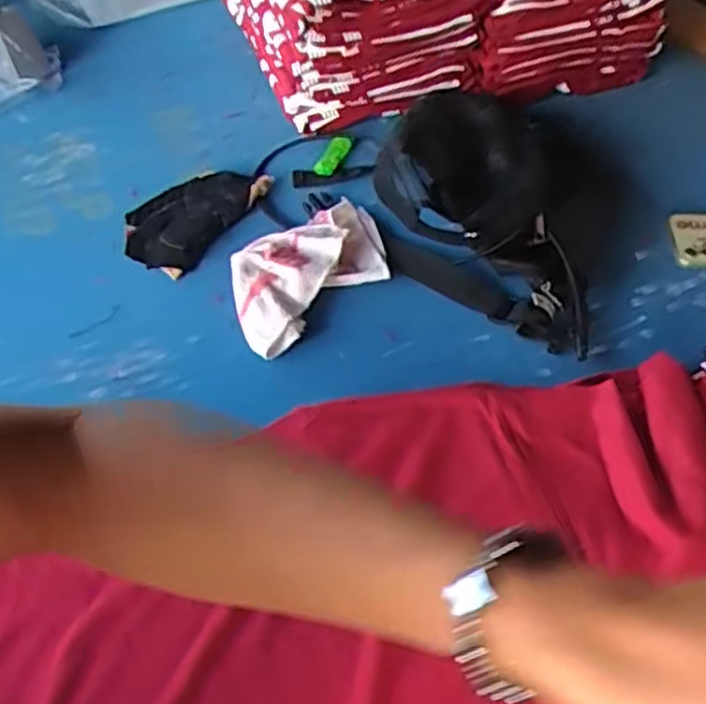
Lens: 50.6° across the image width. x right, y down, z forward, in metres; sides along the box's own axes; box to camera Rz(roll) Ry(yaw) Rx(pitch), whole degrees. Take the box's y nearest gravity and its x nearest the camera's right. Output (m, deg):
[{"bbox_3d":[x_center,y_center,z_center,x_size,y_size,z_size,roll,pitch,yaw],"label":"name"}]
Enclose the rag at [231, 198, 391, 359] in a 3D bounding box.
[{"bbox_3d":[-0.045,-0.086,0.761,0.202,0.038,0.114,-36,58,-26],"label":"rag"}]

